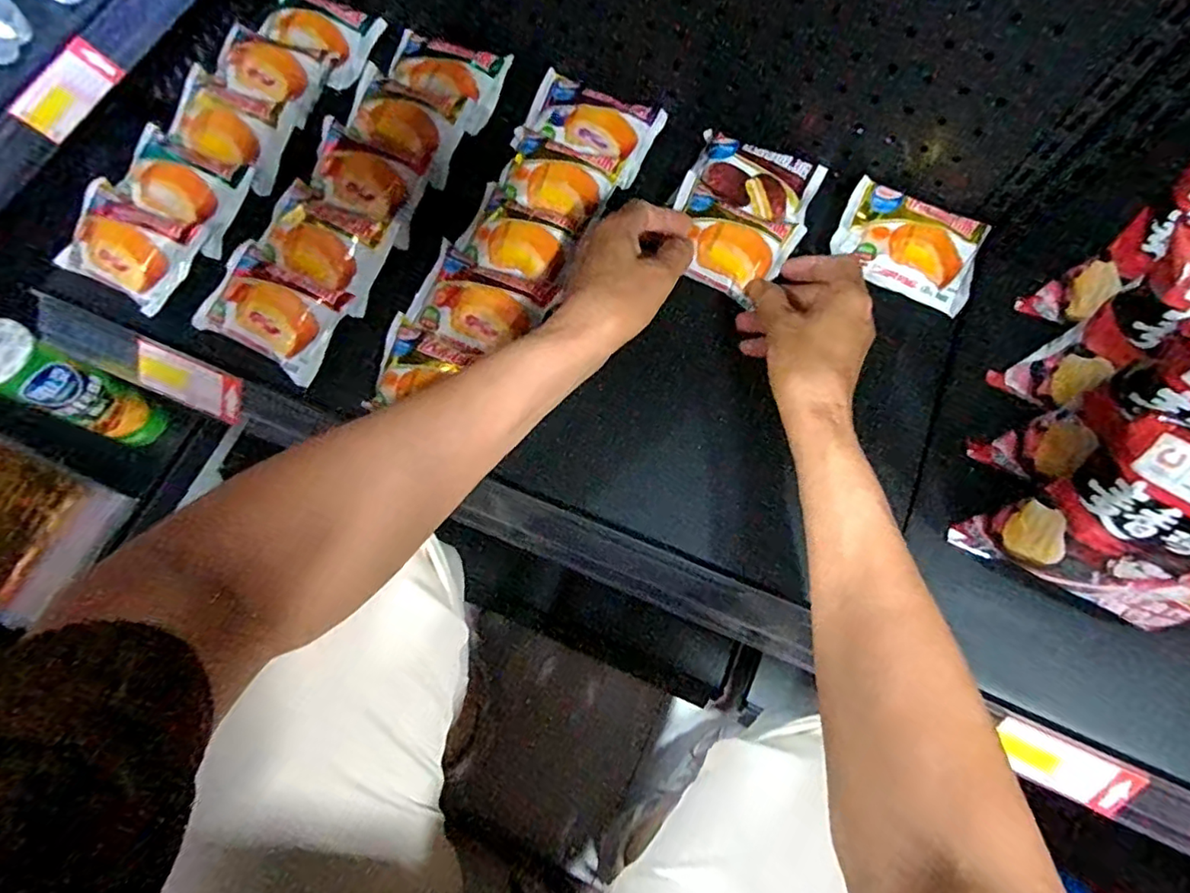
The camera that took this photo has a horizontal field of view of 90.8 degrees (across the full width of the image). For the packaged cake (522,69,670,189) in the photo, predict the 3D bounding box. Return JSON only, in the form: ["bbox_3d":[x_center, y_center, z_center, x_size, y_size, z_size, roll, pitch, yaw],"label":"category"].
[{"bbox_3d":[-0.008,-0.277,0.505,0.114,0.028,0.087,25,75,7],"label":"packaged cake"}]

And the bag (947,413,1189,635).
[{"bbox_3d":[0.327,0.055,0.351,0.128,0.149,0.064,27,75,7],"label":"bag"}]

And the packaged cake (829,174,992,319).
[{"bbox_3d":[0.257,-0.166,0.481,0.113,0.023,0.078,25,75,7],"label":"packaged cake"}]

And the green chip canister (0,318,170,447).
[{"bbox_3d":[-0.592,-0.063,0.672,0.072,0.213,0.070,25,75,7],"label":"green chip canister"}]

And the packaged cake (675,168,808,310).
[{"bbox_3d":[0.101,-0.160,0.451,0.097,0.027,0.072,27,75,7],"label":"packaged cake"}]

